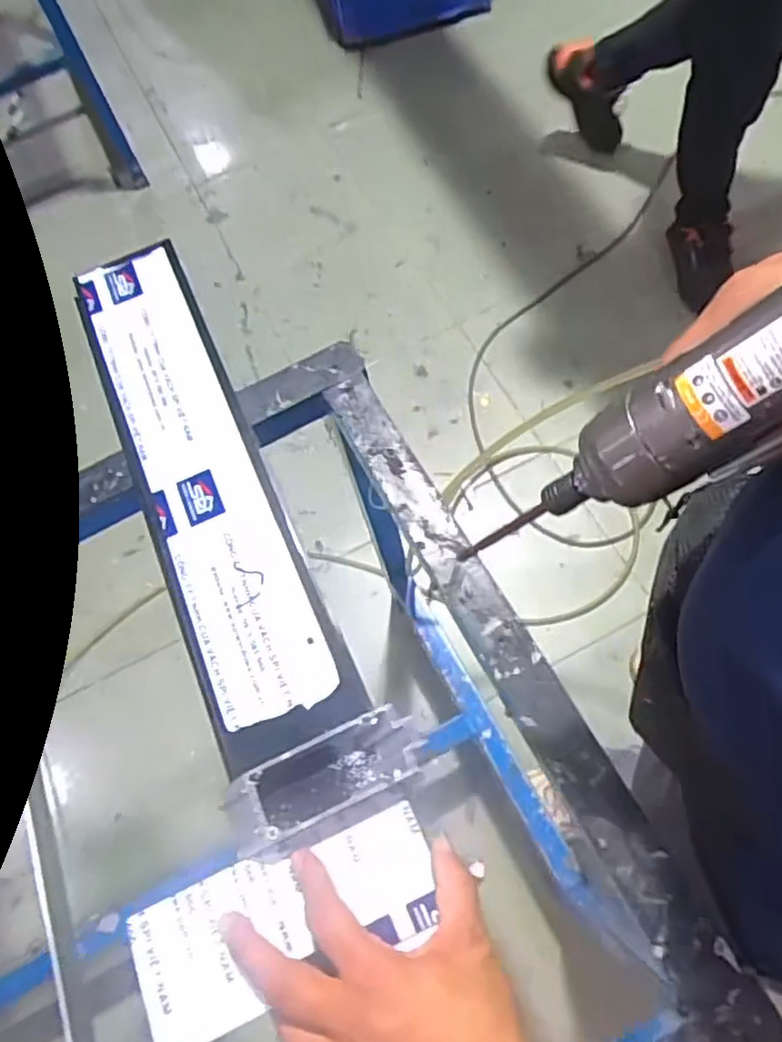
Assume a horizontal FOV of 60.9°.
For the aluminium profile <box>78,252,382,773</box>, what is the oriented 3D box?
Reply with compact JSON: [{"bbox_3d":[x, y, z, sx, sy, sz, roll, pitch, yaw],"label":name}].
[{"bbox_3d":[-0.159,-0.047,0.542,0.103,0.029,0.474,-25,67,-5],"label":"aluminium profile"}]

